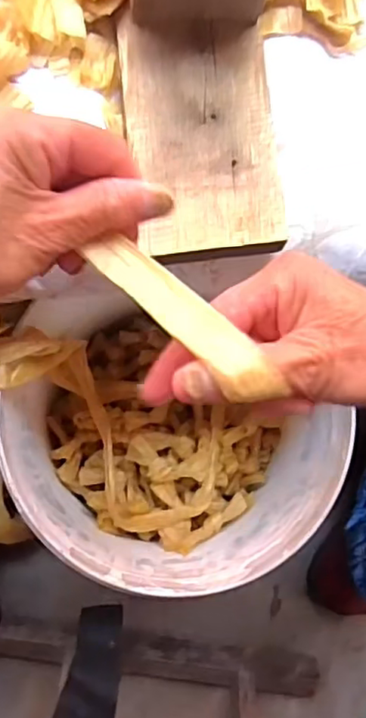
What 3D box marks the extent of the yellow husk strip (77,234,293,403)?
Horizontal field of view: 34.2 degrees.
[{"bbox_3d":[0.000,-0.018,0.239,0.093,0.010,0.019,39,83,16],"label":"yellow husk strip"}]

